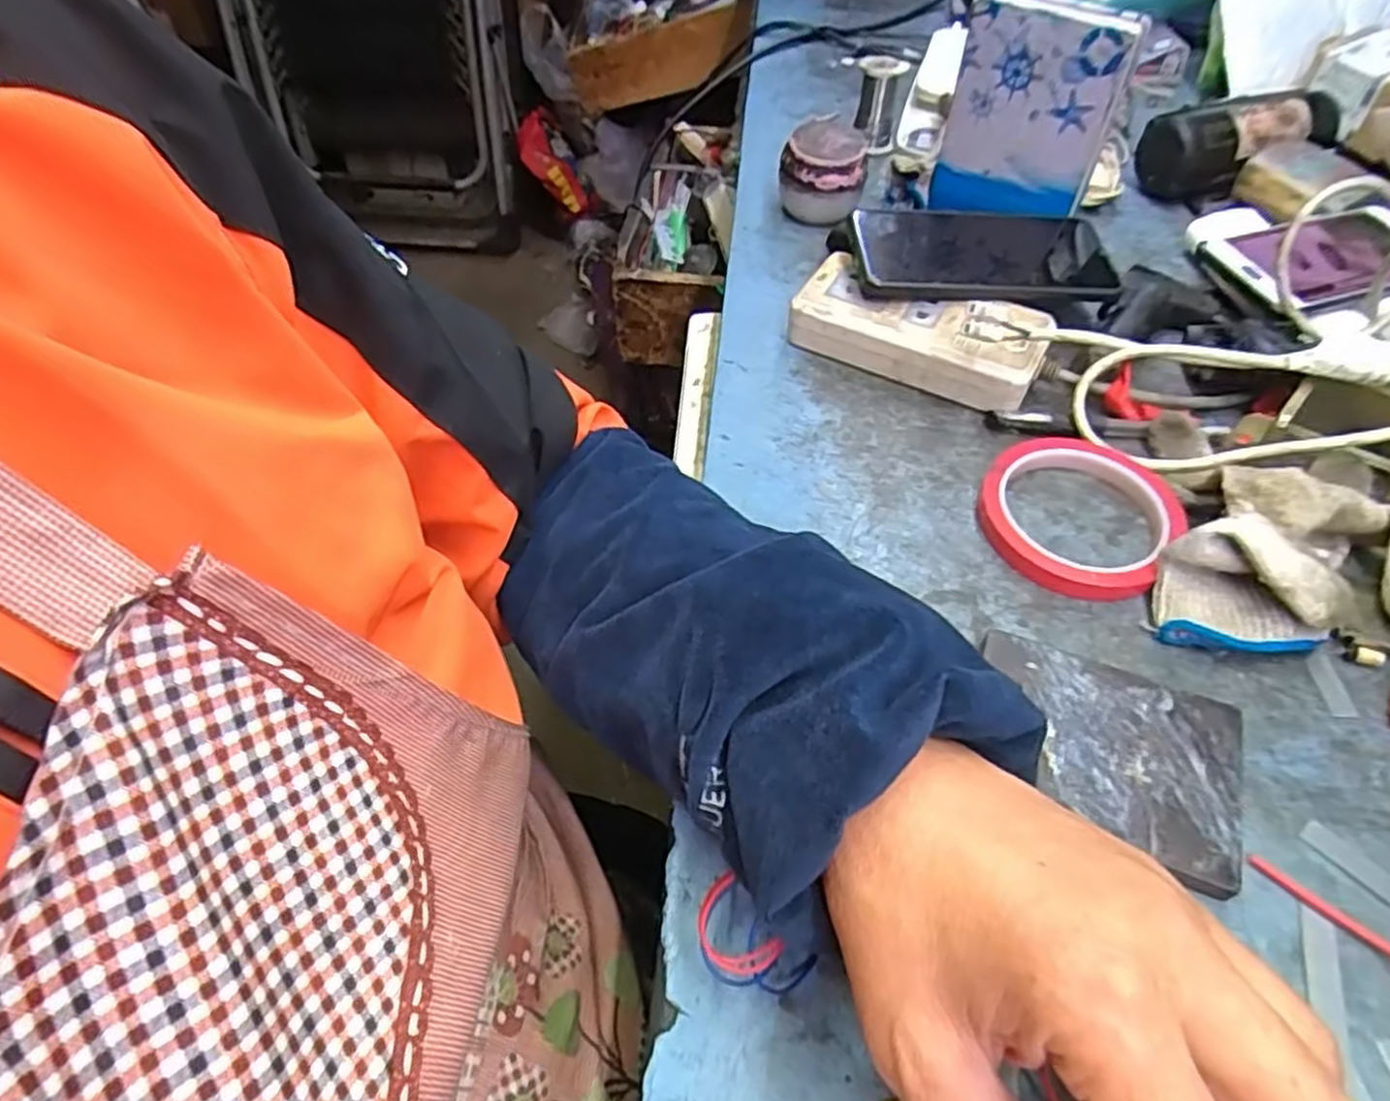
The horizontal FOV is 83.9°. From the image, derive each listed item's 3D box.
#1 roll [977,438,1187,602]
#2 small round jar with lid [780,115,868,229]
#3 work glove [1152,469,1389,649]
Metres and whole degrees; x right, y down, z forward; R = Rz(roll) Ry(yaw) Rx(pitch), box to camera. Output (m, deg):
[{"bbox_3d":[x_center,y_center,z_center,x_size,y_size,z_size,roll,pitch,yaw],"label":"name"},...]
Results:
[{"bbox_3d":[0.198,-0.023,0.398,0.090,0.017,0.102,34,61,25],"label":"roll"},{"bbox_3d":[0.092,-0.274,0.567,0.057,0.060,0.047,-7,52,-3],"label":"small round jar with lid"},{"bbox_3d":[0.280,0.001,0.360,0.121,0.044,0.091,7,53,8],"label":"work glove"}]

